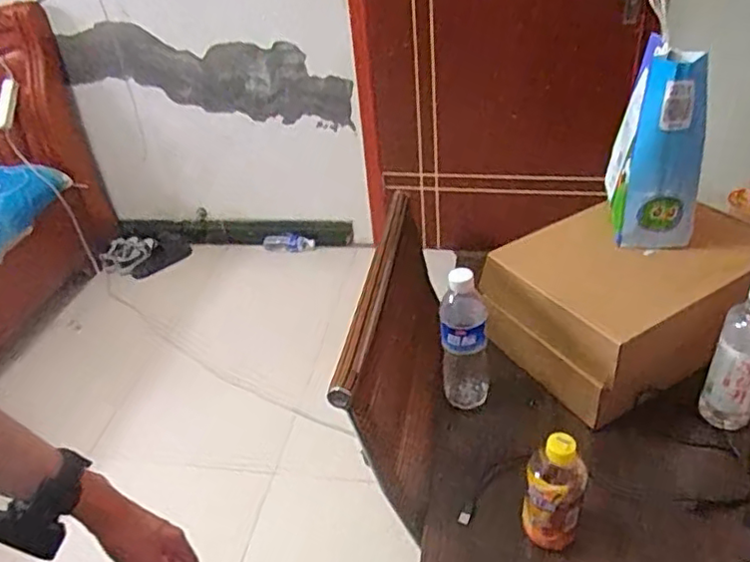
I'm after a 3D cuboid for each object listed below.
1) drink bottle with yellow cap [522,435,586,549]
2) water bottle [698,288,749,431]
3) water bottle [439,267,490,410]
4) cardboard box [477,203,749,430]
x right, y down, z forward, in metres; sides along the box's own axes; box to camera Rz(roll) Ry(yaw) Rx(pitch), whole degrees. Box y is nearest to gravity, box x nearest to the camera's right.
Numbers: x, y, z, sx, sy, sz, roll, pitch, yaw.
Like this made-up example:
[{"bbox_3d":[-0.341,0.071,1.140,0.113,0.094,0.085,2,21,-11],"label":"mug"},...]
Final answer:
[{"bbox_3d":[0.202,0.240,0.703,0.064,0.163,0.059,10,37,20],"label":"drink bottle with yellow cap"},{"bbox_3d":[0.473,0.099,0.799,0.064,0.220,0.053,20,41,32],"label":"water bottle"},{"bbox_3d":[0.127,0.079,0.870,0.065,0.228,0.072,1,34,8],"label":"water bottle"},{"bbox_3d":[0.384,0.029,0.947,0.359,0.200,0.294,-21,38,-20],"label":"cardboard box"}]

